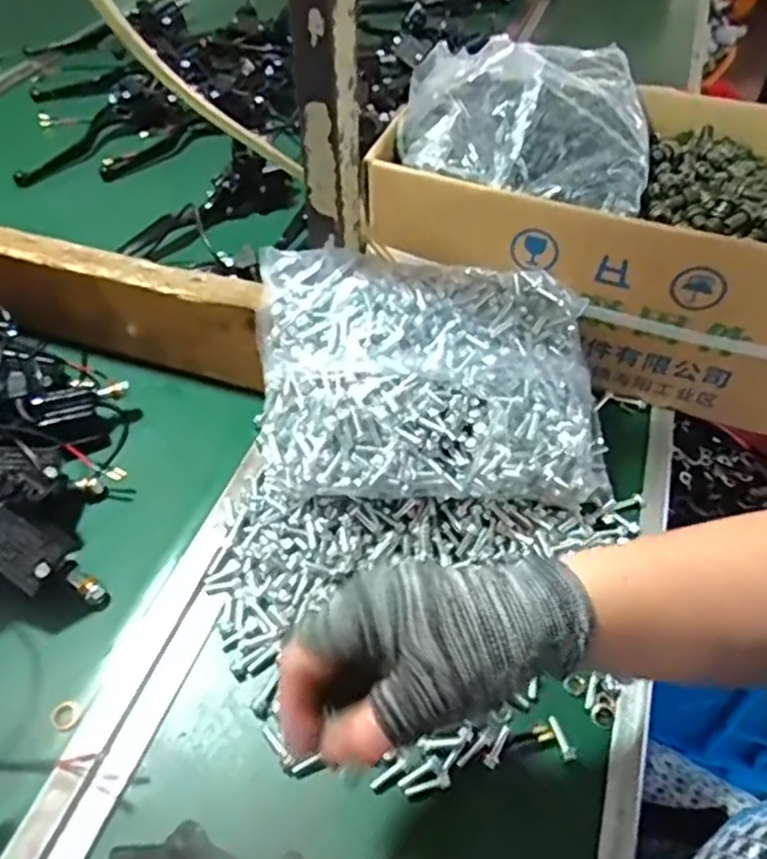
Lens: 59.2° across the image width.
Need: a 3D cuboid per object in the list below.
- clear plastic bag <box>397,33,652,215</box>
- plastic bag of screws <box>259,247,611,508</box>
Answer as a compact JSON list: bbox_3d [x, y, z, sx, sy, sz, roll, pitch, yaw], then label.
[{"bbox_3d":[0.121,-0.267,0.528,0.194,0.066,0.212,17,52,14],"label":"clear plastic bag"},{"bbox_3d":[0.037,-0.035,0.481,0.246,0.073,0.177,-1,74,-4],"label":"plastic bag of screws"}]

